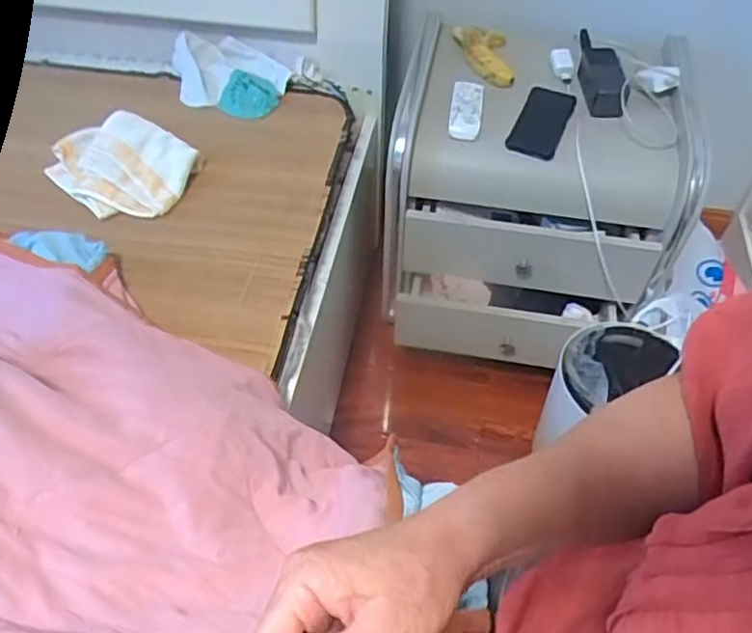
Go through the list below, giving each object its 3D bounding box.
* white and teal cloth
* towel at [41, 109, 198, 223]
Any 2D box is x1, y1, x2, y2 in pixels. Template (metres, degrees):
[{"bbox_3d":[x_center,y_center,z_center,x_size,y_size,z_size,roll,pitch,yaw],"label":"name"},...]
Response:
[{"bbox_3d":[-0.266,-0.445,1.181,0.194,0.068,0.185,-11,50,-9],"label":"white and teal cloth"},{"bbox_3d":[-0.393,-0.240,1.018,0.213,0.056,0.175,33,57,25],"label":"towel"}]

